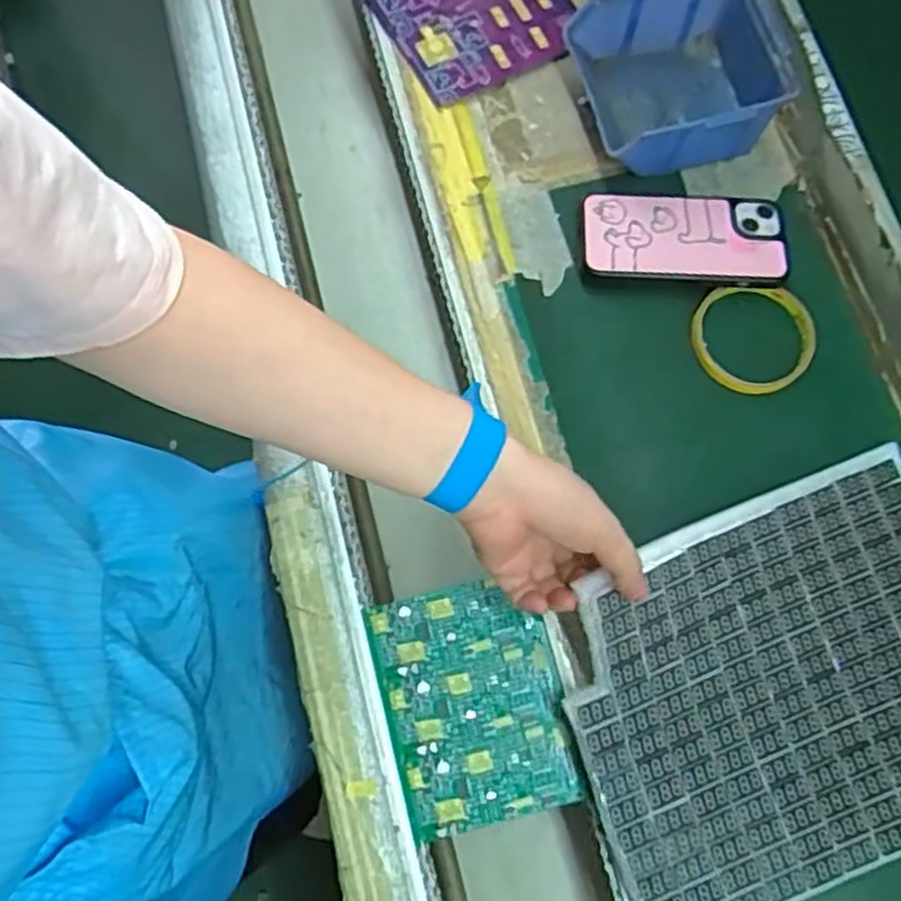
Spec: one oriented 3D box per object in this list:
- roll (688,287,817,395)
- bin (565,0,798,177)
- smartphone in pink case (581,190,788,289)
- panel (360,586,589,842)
[{"bbox_3d":[0.214,-0.078,0.561,0.084,0.015,0.076,0,75,1],"label":"roll"},{"bbox_3d":[0.169,-0.276,0.583,0.126,0.064,0.130,-14,75,-3],"label":"bin"},{"bbox_3d":[0.169,-0.156,0.577,0.142,0.019,0.075,4,75,2],"label":"smartphone in pink case"},{"bbox_3d":[0.015,0.165,0.514,0.113,0.007,0.144,-13,75,-3],"label":"panel"}]

